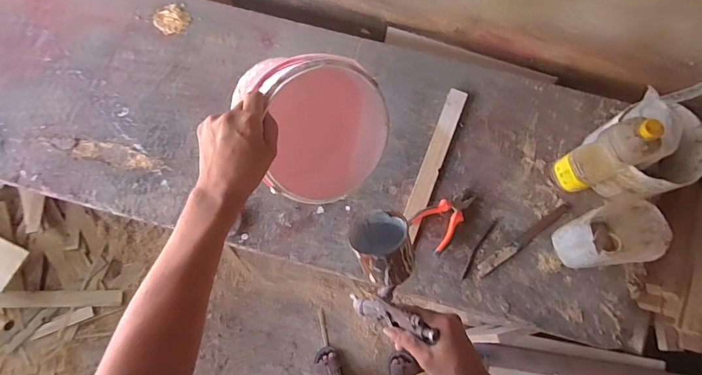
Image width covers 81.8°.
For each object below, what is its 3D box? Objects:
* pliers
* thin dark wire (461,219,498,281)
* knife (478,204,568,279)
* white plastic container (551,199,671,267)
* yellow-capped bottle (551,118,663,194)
[{"bbox_3d":[0.195,0.054,0.835,0.086,0.022,0.145,43,78,11],"label":"pliers"},{"bbox_3d":[0.259,0.121,0.823,0.015,0.006,0.142,33,76,8],"label":"thin dark wire"},{"bbox_3d":[0.357,0.106,0.830,0.238,0.008,0.024,-32,77,-10],"label":"knife"},{"bbox_3d":[0.476,0.095,0.750,0.158,0.161,0.104,-19,75,-6],"label":"white plastic container"},{"bbox_3d":[0.464,-0.055,0.745,0.074,0.259,0.073,-24,74,-7],"label":"yellow-capped bottle"}]

